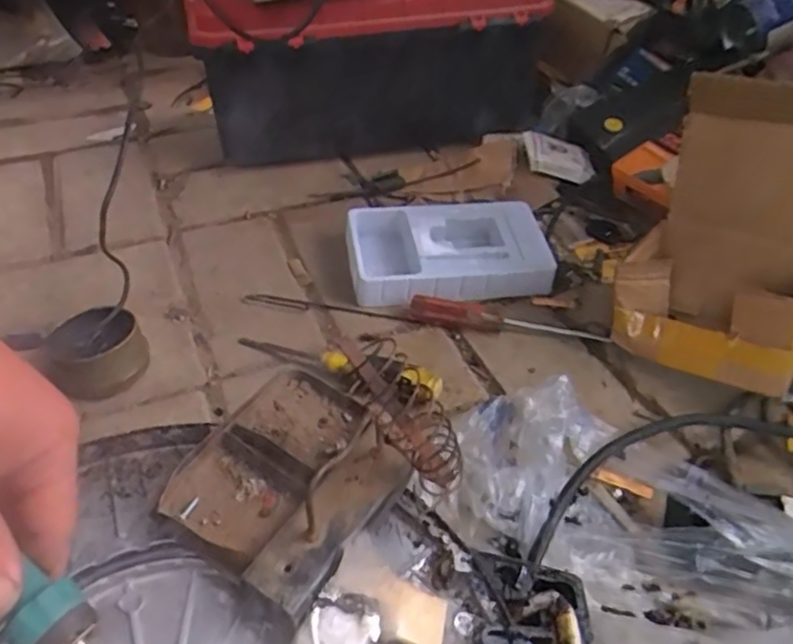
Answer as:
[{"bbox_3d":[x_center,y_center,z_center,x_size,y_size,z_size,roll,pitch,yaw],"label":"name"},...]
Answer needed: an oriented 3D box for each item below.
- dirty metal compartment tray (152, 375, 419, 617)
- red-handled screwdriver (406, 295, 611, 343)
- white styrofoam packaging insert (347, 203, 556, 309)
[{"bbox_3d":[-0.056,0.080,0.344,0.105,0.030,0.113,26,48,25],"label":"dirty metal compartment tray"},{"bbox_3d":[0.091,-0.002,0.544,0.161,0.015,0.022,5,43,4],"label":"red-handled screwdriver"},{"bbox_3d":[0.046,-0.065,0.601,0.177,0.036,0.114,-7,43,-8],"label":"white styrofoam packaging insert"}]

